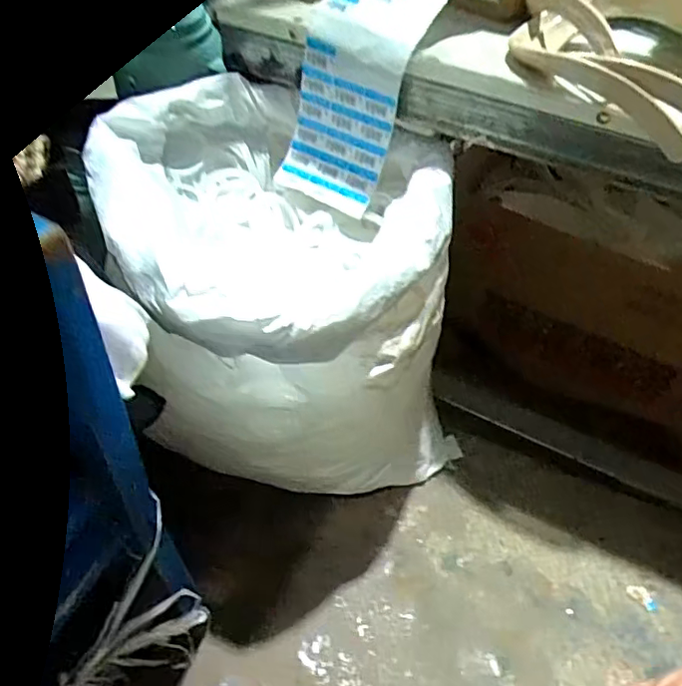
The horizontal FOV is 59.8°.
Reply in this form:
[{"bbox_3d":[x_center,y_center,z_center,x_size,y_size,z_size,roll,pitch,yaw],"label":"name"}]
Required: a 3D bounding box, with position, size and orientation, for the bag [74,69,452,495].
[{"bbox_3d":[-0.060,-0.025,0.703,0.342,0.410,0.354,-26,53,-24],"label":"bag"}]

